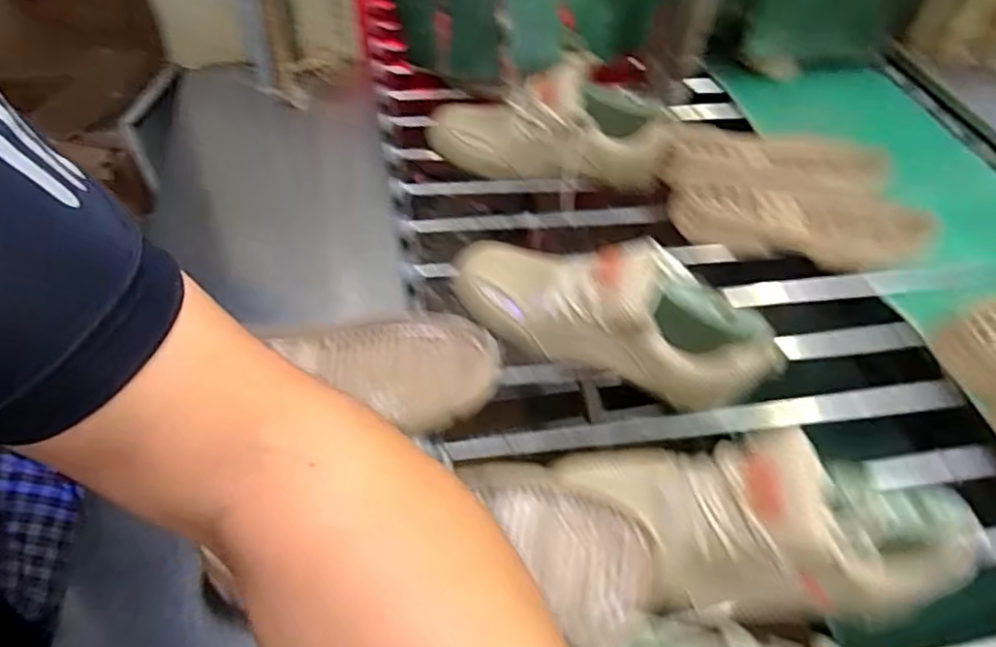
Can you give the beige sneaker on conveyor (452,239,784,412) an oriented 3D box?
[{"bbox_3d":[0.092,-0.011,0.544,0.280,0.121,0.085,22,53,13],"label":"beige sneaker on conveyor"}]

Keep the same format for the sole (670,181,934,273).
[{"bbox_3d":[0.339,-0.122,0.702,0.276,0.030,0.115,8,52,2],"label":"sole"}]

